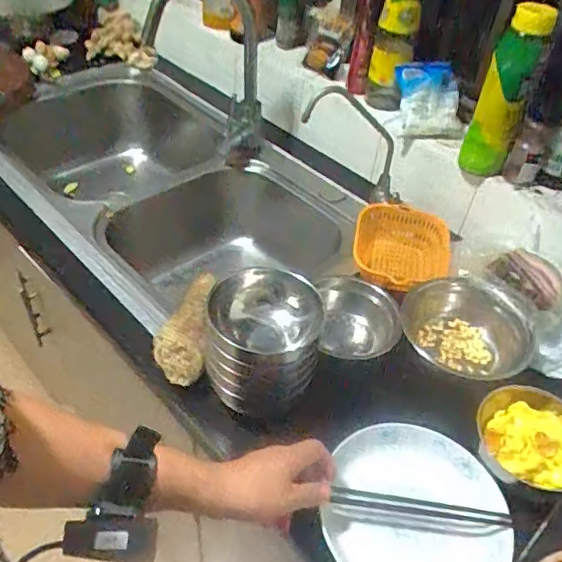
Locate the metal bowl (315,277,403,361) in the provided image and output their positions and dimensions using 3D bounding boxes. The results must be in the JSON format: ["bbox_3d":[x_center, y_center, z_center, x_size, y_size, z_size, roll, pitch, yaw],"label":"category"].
[{"bbox_3d":[0.104,0.060,0.778,0.117,0.054,0.132,13,44,6],"label":"metal bowl"}]

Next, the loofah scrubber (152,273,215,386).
[{"bbox_3d":[-0.123,0.049,0.709,0.062,0.062,0.160,4,44,-3],"label":"loofah scrubber"}]

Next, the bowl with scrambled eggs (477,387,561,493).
[{"bbox_3d":[0.288,0.185,0.633,0.131,0.046,0.119,15,44,8],"label":"bowl with scrambled eggs"}]

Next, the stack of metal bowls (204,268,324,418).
[{"bbox_3d":[-0.023,0.073,0.626,0.125,0.123,0.122,9,44,2],"label":"stack of metal bowls"}]

